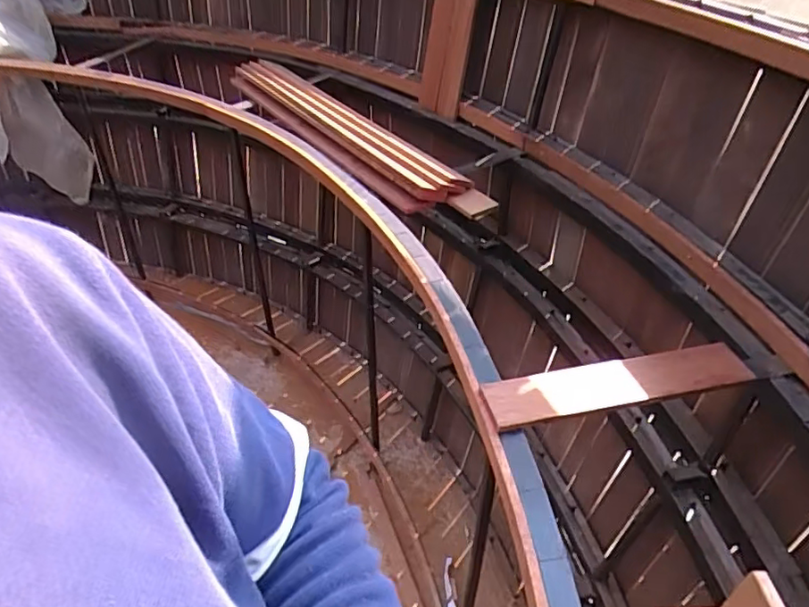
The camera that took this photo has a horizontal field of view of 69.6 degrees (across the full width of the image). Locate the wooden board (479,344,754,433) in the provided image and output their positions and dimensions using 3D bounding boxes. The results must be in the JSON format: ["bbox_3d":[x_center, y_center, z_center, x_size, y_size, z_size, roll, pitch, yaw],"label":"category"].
[{"bbox_3d":[0.254,0.094,0.690,0.327,0.015,0.072,-8,40,-10],"label":"wooden board"}]

